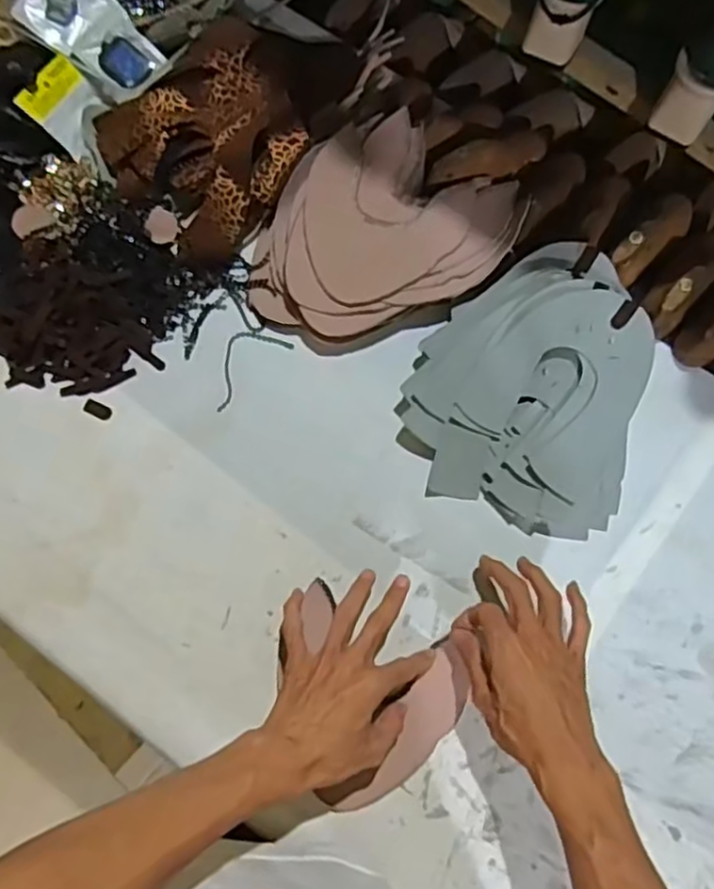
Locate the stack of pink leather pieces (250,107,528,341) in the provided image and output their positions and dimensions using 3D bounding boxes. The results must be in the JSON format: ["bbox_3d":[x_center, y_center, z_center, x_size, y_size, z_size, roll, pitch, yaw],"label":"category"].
[{"bbox_3d":[0.023,-0.199,0.686,0.212,0.055,0.242,37,78,11],"label":"stack of pink leather pieces"}]

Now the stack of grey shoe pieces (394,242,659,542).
[{"bbox_3d":[0.153,-0.061,0.629,0.203,0.091,0.251,14,75,5],"label":"stack of grey shoe pieces"}]

